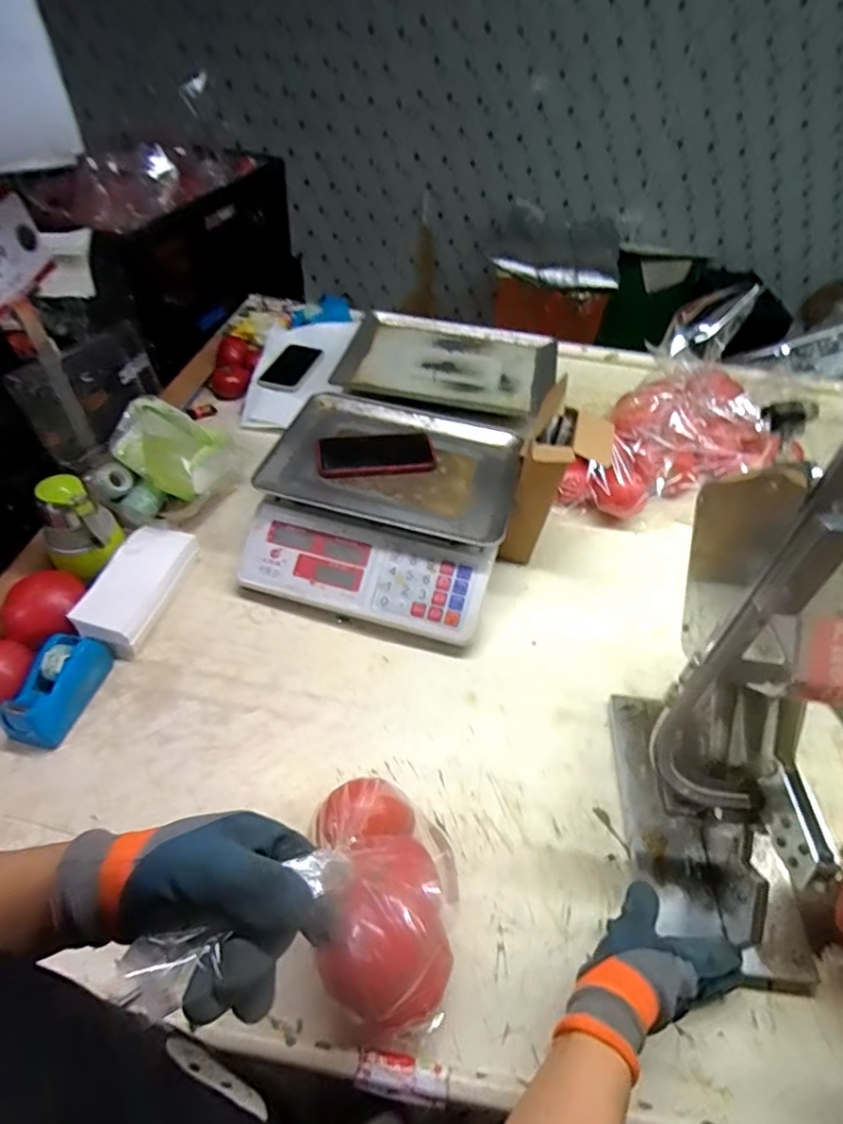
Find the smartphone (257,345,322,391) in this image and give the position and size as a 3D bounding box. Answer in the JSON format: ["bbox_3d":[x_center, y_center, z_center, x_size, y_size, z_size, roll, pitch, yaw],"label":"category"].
[{"bbox_3d":[-0.243,-0.361,1.037,0.077,0.010,0.147,24,58,1],"label":"smartphone"}]

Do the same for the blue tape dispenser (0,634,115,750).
[{"bbox_3d":[-0.393,0.132,0.599,0.056,0.055,0.119,13,49,7],"label":"blue tape dispenser"}]

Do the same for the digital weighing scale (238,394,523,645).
[{"bbox_3d":[-0.047,-0.071,0.786,0.327,0.124,0.334,12,49,6],"label":"digital weighing scale"}]

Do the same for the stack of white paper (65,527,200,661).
[{"bbox_3d":[-0.350,0.032,0.696,0.077,0.061,0.175,13,49,7],"label":"stack of white paper"}]

